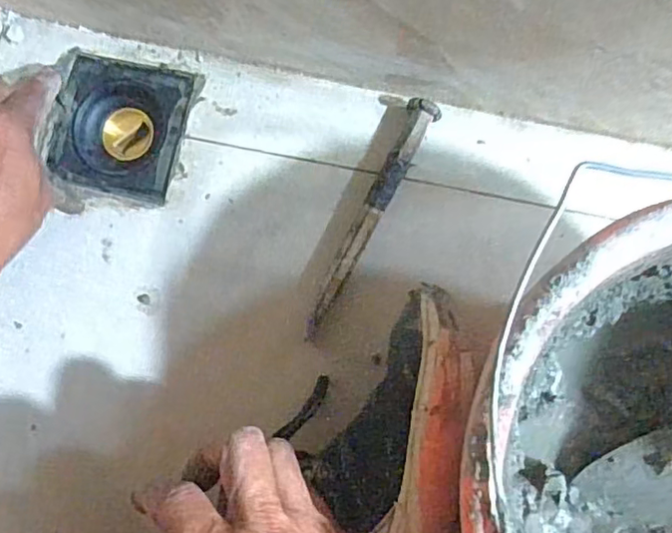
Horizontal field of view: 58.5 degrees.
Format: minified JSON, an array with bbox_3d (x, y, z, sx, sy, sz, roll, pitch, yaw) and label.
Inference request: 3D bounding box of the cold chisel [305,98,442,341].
[{"bbox_3d":[0.022,-0.032,0.415,0.018,0.026,0.176,28,86,6],"label":"cold chisel"}]

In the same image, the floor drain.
[{"bbox_3d":[-0.163,-0.104,0.471,0.098,0.036,0.099,12,85,5],"label":"floor drain"}]

